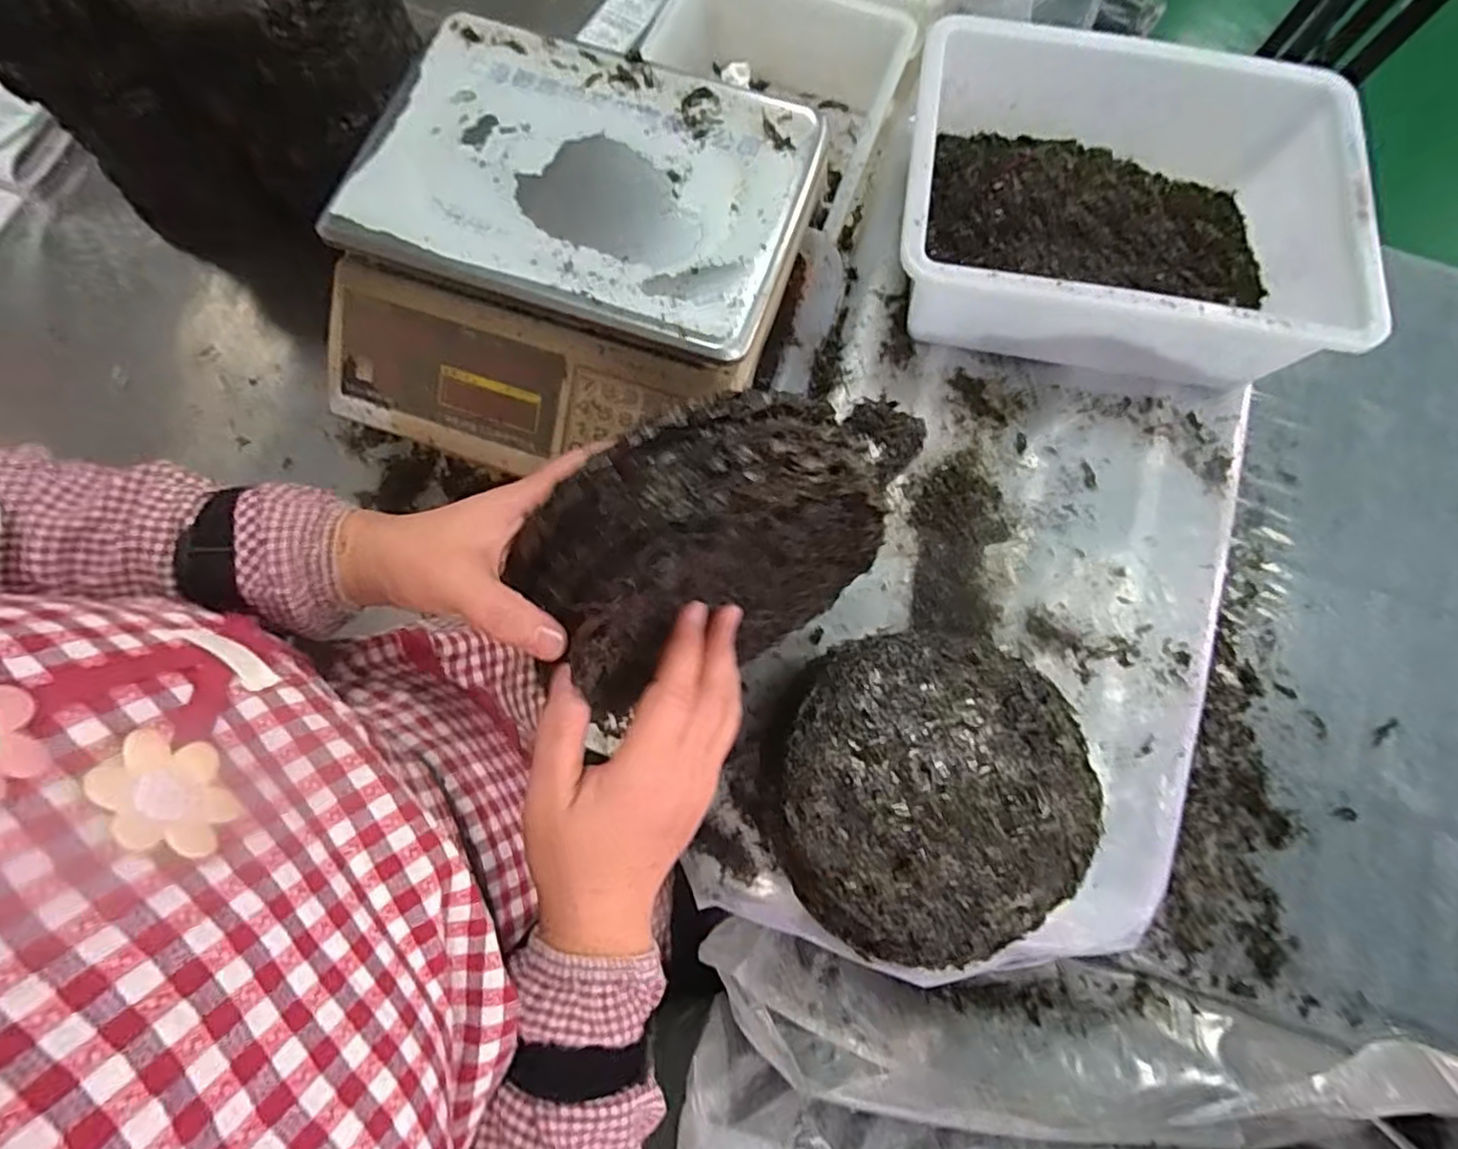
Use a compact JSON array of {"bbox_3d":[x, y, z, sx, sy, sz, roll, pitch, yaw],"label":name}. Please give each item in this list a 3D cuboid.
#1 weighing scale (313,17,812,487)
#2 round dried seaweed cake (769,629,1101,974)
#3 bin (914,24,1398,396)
[{"bbox_3d":[-0.122,-0.251,0.527,0.331,0.098,0.327,16,76,3],"label":"weighing scale"},{"bbox_3d":[0.130,0.154,0.473,0.189,0.088,0.219,16,76,3],"label":"round dried seaweed cake"},{"bbox_3d":[0.327,-0.319,0.581,0.351,0.108,0.284,10,76,2],"label":"bin"}]

